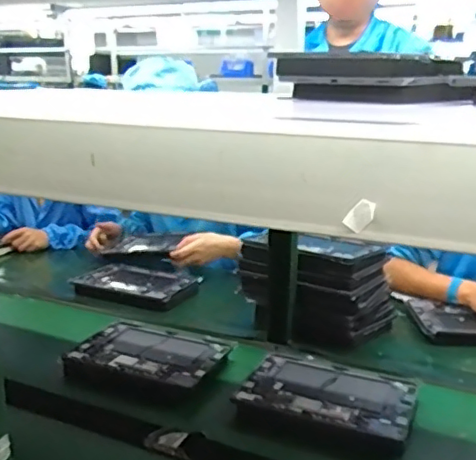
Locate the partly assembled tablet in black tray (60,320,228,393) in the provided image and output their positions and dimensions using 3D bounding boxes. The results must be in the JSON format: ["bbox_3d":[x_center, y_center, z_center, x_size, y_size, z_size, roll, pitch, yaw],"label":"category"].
[{"bbox_3d":[-0.160,0.221,1.002,0.254,0.023,0.189,8,19,27],"label":"partly assembled tablet in black tray"}]

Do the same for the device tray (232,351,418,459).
[{"bbox_3d":[0.143,0.259,0.888,0.254,0.029,0.180,9,19,29],"label":"device tray"}]

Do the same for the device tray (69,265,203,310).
[{"bbox_3d":[-0.238,0.126,1.350,0.275,0.034,0.187,5,18,20],"label":"device tray"}]

